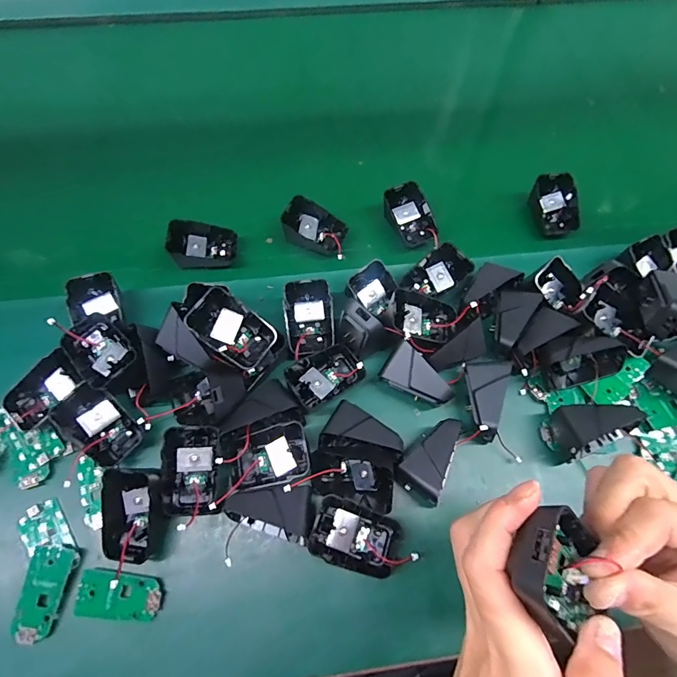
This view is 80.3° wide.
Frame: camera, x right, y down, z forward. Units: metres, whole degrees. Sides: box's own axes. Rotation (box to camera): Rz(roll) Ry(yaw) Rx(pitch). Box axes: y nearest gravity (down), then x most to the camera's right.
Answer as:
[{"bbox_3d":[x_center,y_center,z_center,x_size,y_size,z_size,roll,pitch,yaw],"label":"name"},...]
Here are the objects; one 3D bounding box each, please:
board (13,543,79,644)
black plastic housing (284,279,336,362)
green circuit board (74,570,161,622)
[{"bbox_3d":[-0.221,0.192,0.302,0.030,0.011,0.061,2,68,1],"label":"board"},{"bbox_3d":[-0.028,-0.017,0.388,0.047,0.035,0.070,-3,68,-1],"label":"black plastic housing"},{"bbox_3d":[-0.166,0.195,0.303,0.061,0.007,0.030,6,68,2],"label":"green circuit board"}]

